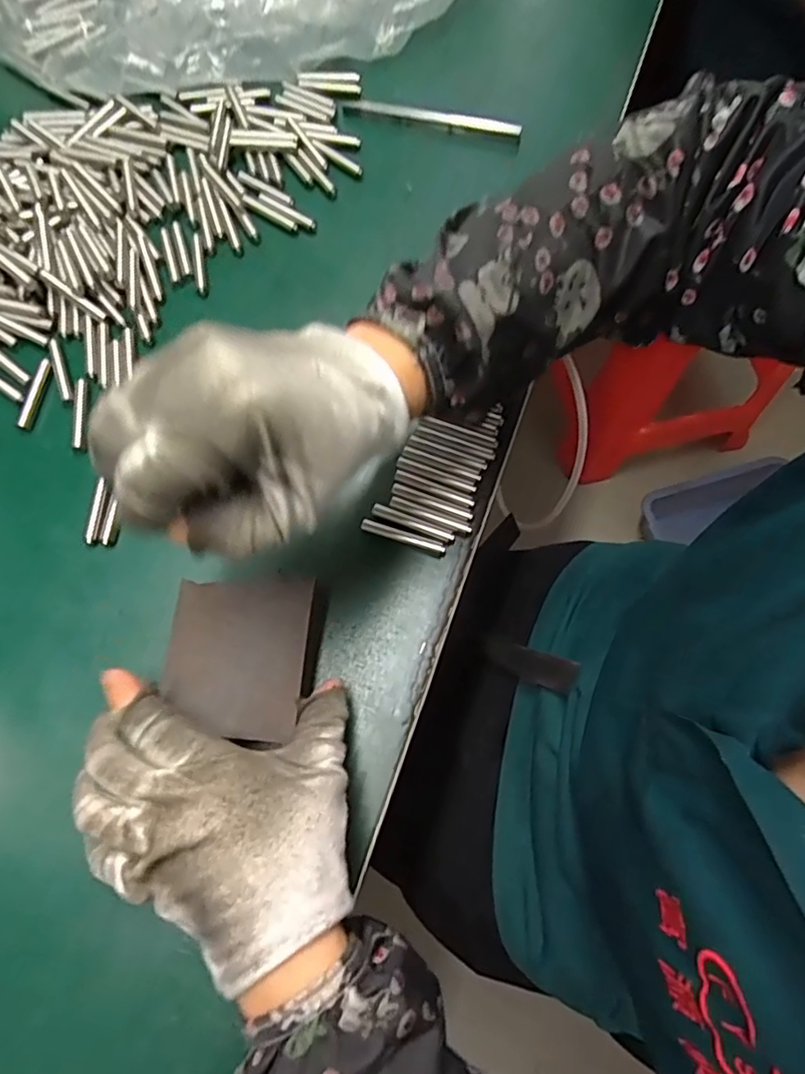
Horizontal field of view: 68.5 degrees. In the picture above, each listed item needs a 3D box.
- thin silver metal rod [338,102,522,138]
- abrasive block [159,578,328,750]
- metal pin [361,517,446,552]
[{"bbox_3d":[0.022,-0.315,0.441,0.134,0.008,0.008,13,72,2],"label":"thin silver metal rod"},{"bbox_3d":[-0.080,0.060,0.299,0.071,0.021,0.076,4,66,0],"label":"abrasive block"},{"bbox_3d":[0.001,0.000,0.331,0.048,0.004,0.006,19,72,4],"label":"metal pin"}]

